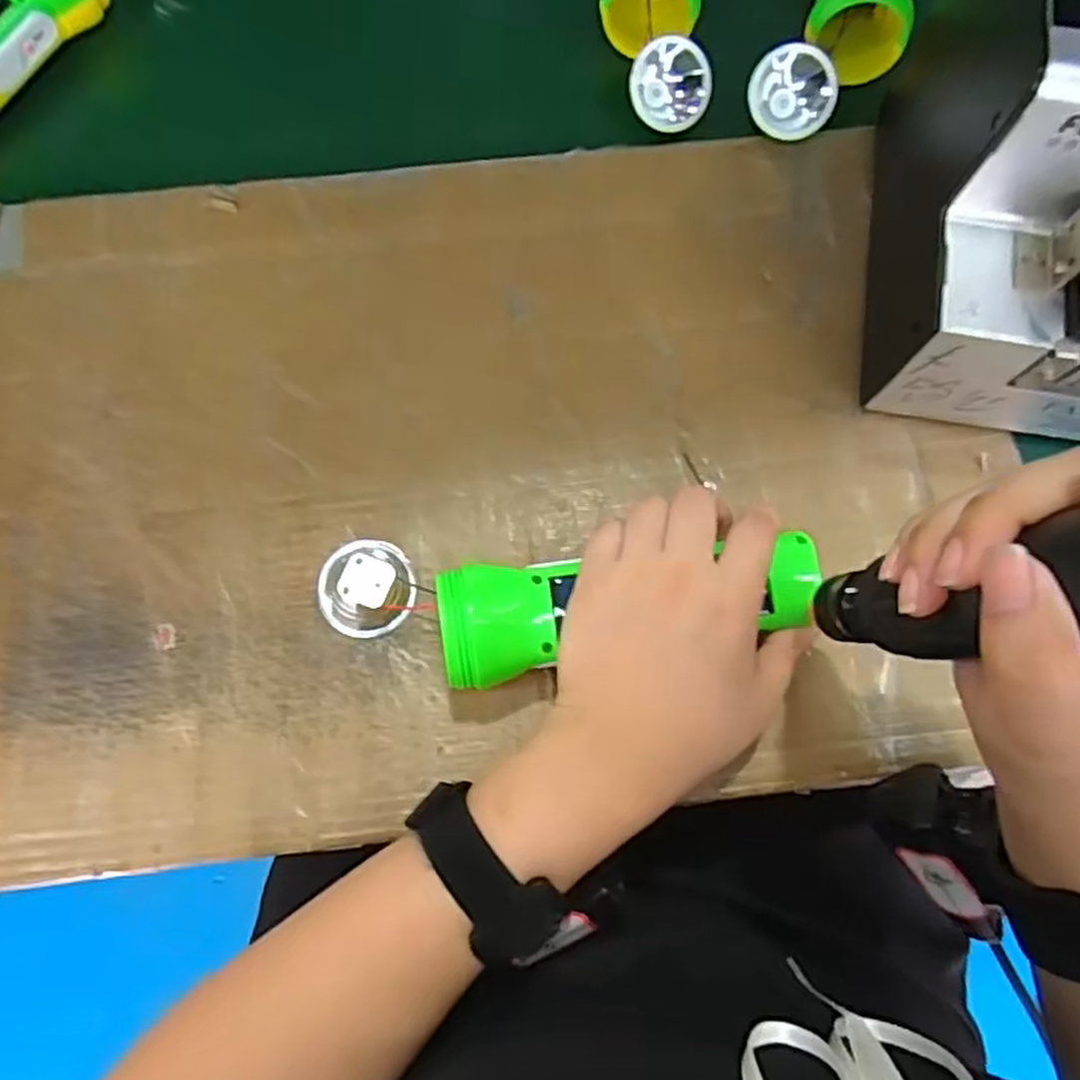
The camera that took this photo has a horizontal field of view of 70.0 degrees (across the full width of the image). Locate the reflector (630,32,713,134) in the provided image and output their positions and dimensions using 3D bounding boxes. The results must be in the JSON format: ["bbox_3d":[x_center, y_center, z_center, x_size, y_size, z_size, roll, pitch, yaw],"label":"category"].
[{"bbox_3d":[0.070,-0.246,0.418,0.044,0.020,0.043,3,116,-11],"label":"reflector"}]

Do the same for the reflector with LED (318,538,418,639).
[{"bbox_3d":[-0.080,0.020,0.346,0.042,0.026,0.044,0,75,0],"label":"reflector with LED"}]

